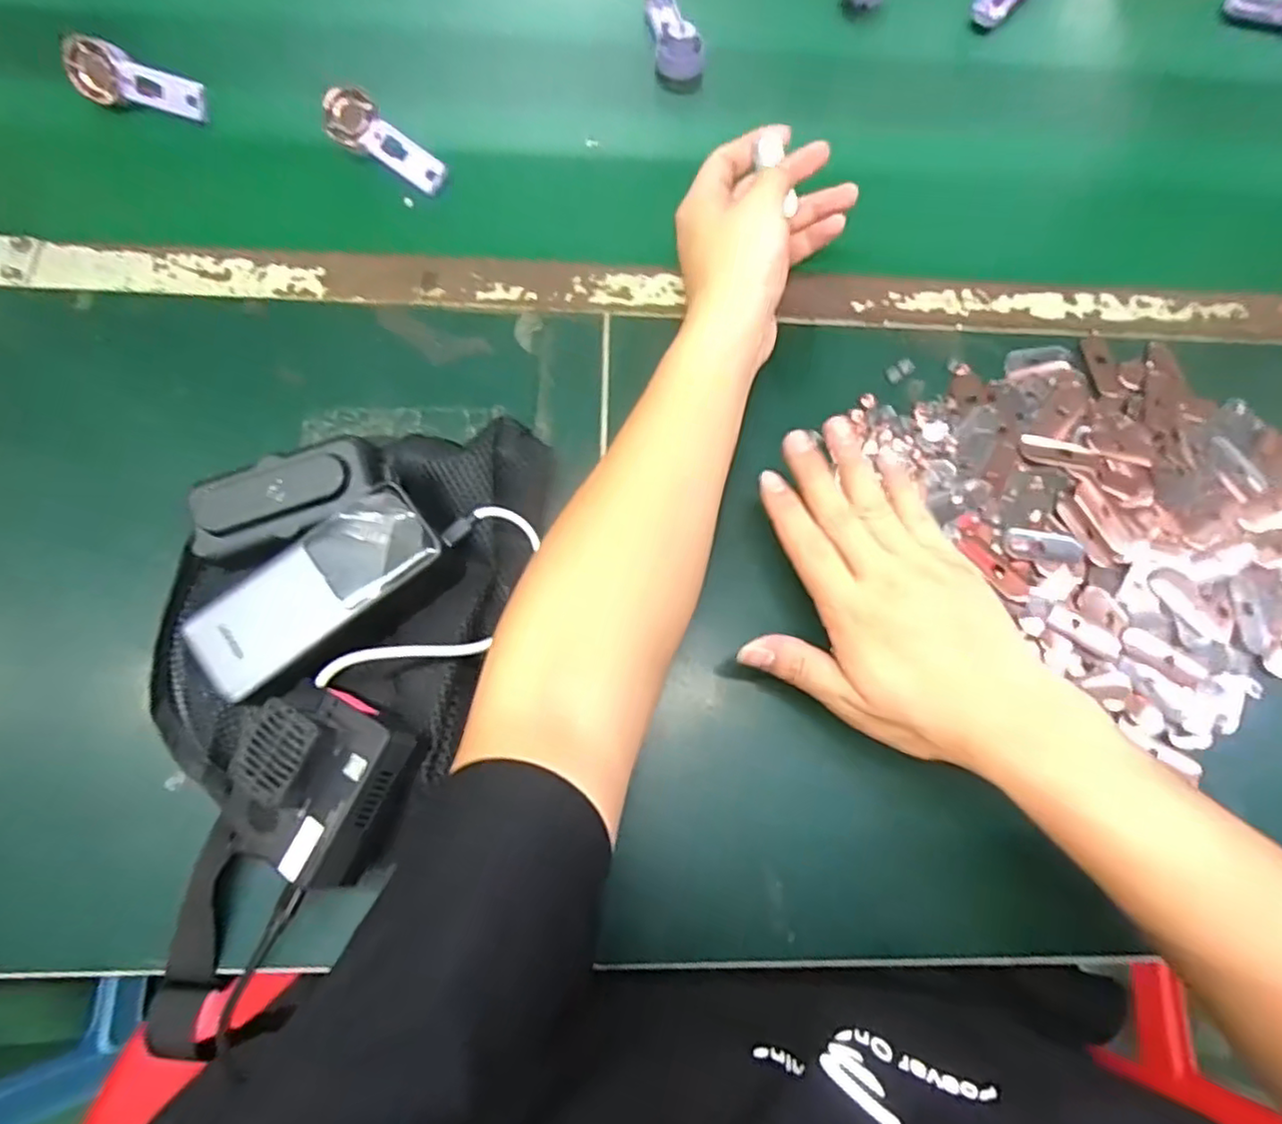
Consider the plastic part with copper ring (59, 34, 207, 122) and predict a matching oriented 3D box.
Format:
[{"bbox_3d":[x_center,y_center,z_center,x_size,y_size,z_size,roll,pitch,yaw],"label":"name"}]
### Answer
[{"bbox_3d":[-0.386,-0.364,0.501,0.096,0.009,0.041,19,107,-12],"label":"plastic part with copper ring"}]

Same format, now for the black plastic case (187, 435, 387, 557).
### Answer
[{"bbox_3d":[-0.200,-0.037,0.370,0.101,0.022,0.041,-20,98,-7],"label":"black plastic case"}]

